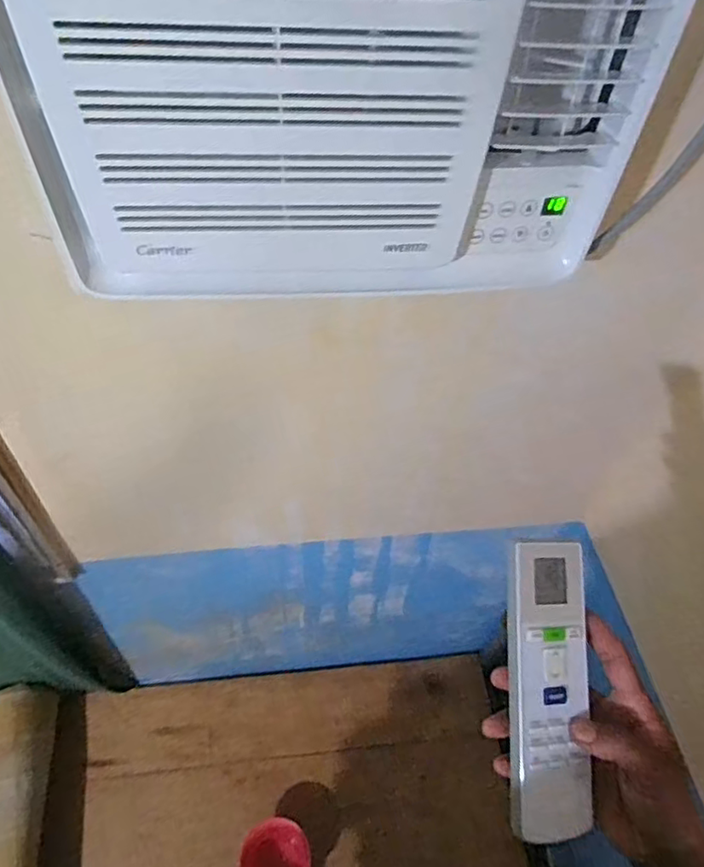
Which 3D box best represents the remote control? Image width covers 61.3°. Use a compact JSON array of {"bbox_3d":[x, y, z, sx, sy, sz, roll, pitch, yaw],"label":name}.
[{"bbox_3d":[0.132,0.166,0.395,0.058,0.020,0.183,2,81,-4],"label":"remote control"}]

